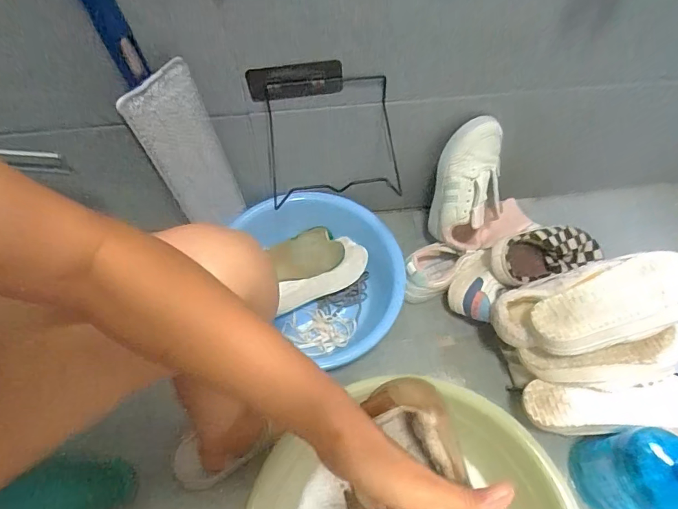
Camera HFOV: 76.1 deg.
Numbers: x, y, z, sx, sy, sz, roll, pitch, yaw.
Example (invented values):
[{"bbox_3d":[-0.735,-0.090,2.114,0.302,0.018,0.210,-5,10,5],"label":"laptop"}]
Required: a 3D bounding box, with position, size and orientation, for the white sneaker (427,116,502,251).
[{"bbox_3d":[0.225,-0.110,0.737,0.112,0.226,0.081,5,32,3],"label":"white sneaker"}]

